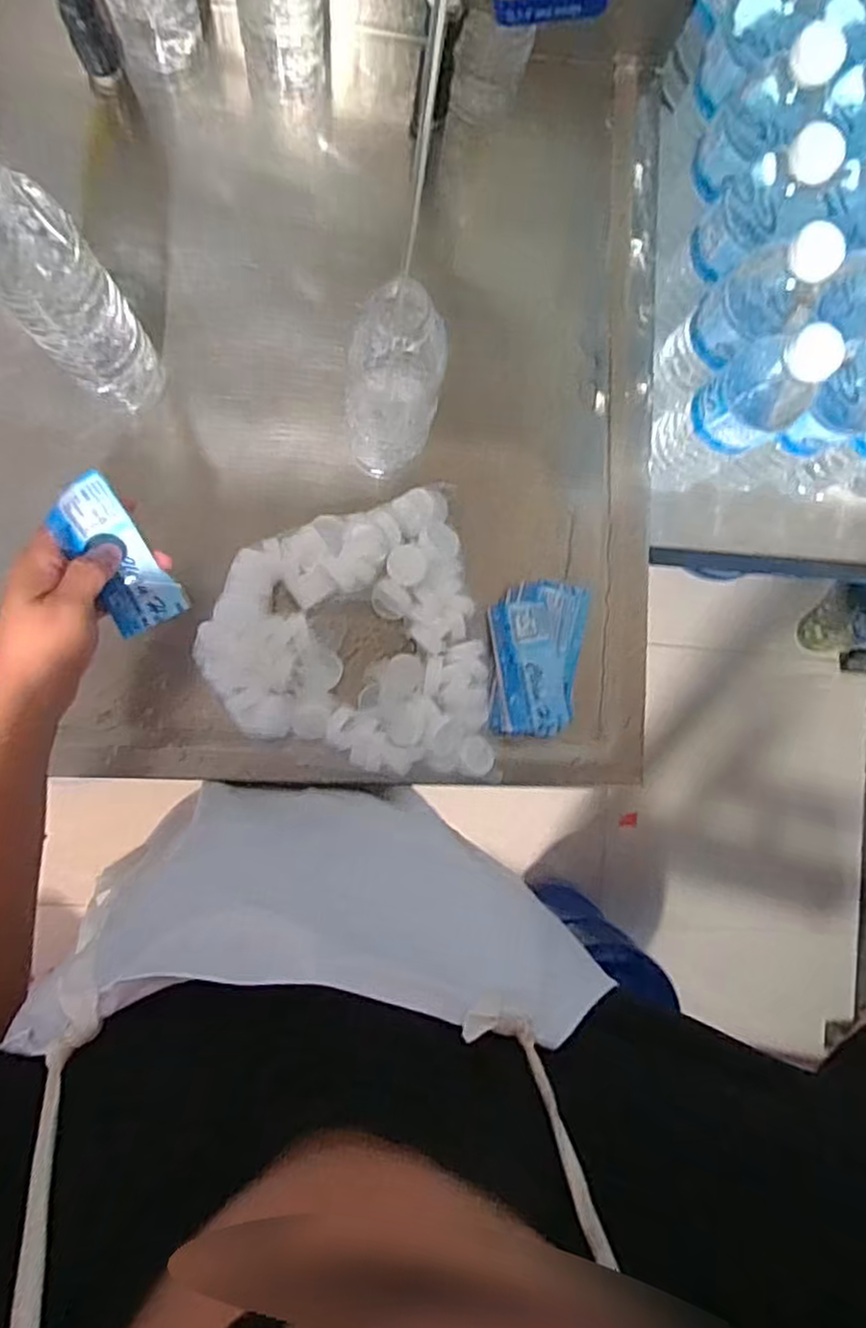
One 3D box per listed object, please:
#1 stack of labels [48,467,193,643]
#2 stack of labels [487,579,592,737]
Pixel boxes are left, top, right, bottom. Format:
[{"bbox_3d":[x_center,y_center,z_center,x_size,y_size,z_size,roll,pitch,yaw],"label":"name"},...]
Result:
[{"bbox_3d":[-0.190,-0.063,0.415,0.044,0.014,0.095,-25,122,-7],"label":"stack of labels"},{"bbox_3d":[0.081,-0.005,0.546,0.075,0.012,0.122,10,86,-6],"label":"stack of labels"}]

